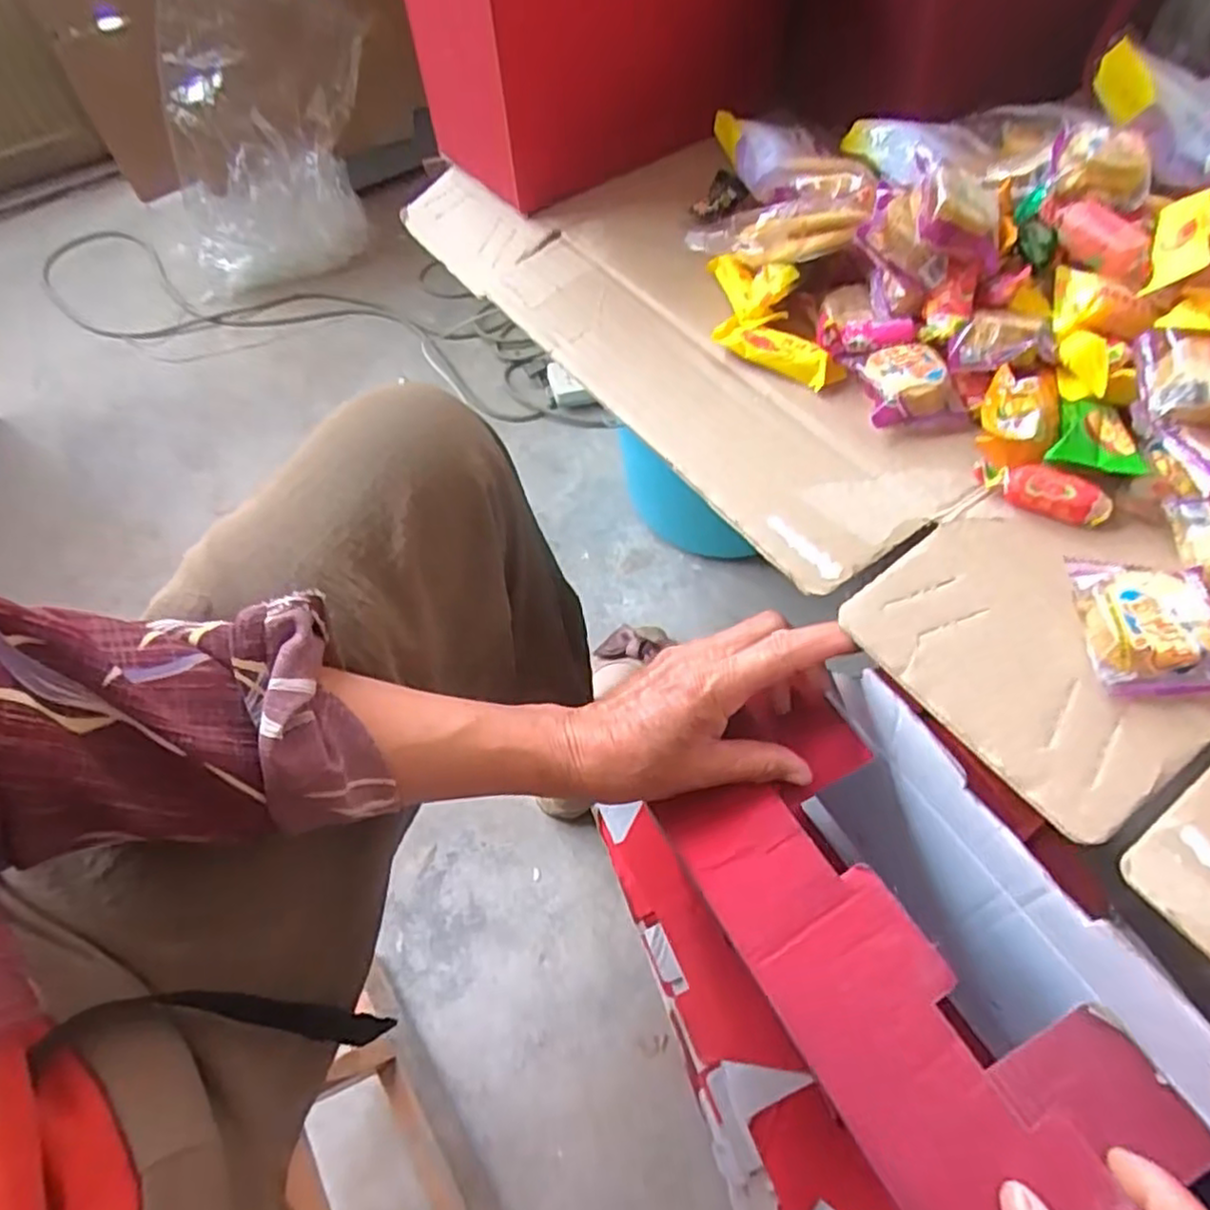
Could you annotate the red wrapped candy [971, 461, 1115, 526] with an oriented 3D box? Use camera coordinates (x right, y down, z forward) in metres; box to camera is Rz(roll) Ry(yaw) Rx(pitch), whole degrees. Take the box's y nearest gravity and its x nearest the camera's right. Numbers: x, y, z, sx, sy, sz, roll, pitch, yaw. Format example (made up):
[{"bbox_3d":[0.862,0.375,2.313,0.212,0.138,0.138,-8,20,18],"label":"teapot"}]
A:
[{"bbox_3d":[0.210,-0.056,0.344,0.059,0.014,0.018,26,61,18],"label":"red wrapped candy"}]

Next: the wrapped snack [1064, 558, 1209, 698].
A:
[{"bbox_3d":[0.230,0.008,0.301,0.052,0.024,0.058,4,57,5],"label":"wrapped snack"}]

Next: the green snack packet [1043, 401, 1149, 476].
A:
[{"bbox_3d":[0.237,-0.078,0.345,0.040,0.015,0.038,21,60,15],"label":"green snack packet"}]

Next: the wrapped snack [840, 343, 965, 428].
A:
[{"bbox_3d":[0.160,-0.118,0.384,0.047,0.023,0.049,-7,57,-2],"label":"wrapped snack"}]

